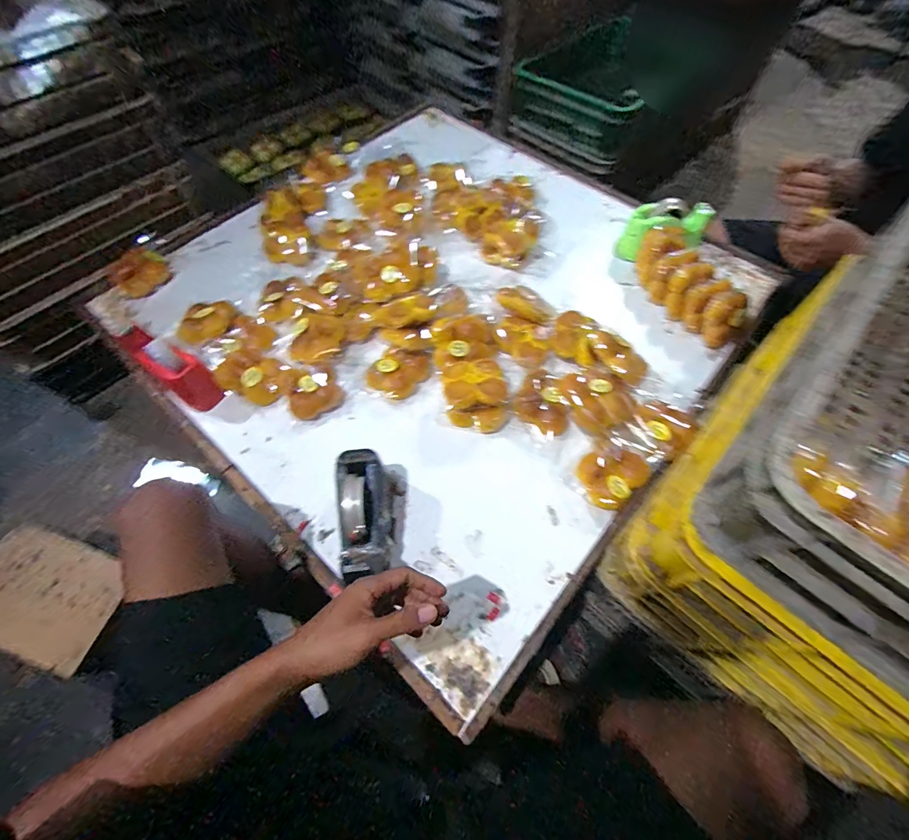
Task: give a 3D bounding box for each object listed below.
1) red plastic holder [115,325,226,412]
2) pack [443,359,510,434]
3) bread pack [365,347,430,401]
[{"bbox_3d":[-0.551,-0.092,0.801,0.158,0.110,0.076,25,66,15],"label":"red plastic holder"},{"bbox_3d":[0.039,-0.045,0.761,0.116,0.073,0.126,-9,61,-6],"label":"pack"},{"bbox_3d":[-0.109,-0.094,0.804,0.100,0.037,0.109,35,69,19],"label":"bread pack"}]

